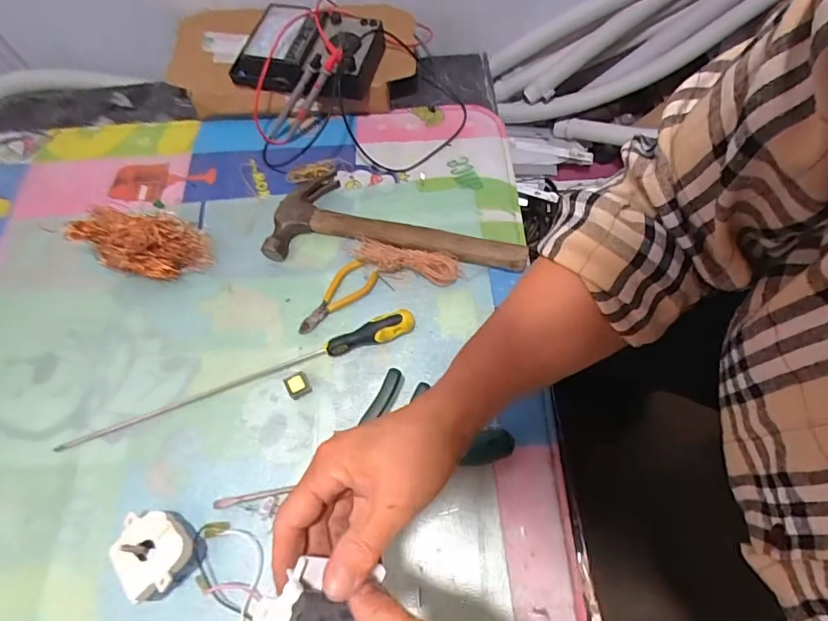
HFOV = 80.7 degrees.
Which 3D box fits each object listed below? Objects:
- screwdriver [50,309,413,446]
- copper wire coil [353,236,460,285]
[{"bbox_3d":[-0.180,0.075,0.506,0.380,0.024,0.025,-20,66,-6],"label":"screwdriver"},{"bbox_3d":[-0.009,-0.056,0.554,0.118,0.036,0.035,12,67,9],"label":"copper wire coil"}]

